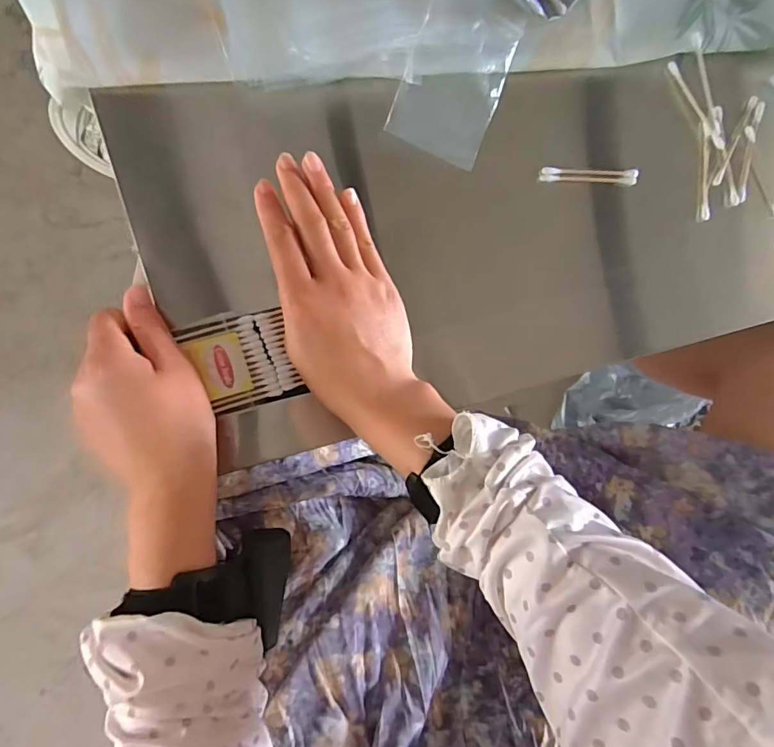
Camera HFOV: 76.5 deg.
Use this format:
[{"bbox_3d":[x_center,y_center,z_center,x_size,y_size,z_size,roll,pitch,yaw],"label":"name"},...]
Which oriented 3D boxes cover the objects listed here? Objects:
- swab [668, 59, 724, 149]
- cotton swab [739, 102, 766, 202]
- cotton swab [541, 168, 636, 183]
[{"bbox_3d":[0.224,-0.193,0.355,0.008,0.008,0.071,-35,99,-1],"label":"swab"},{"bbox_3d":[0.268,-0.162,0.362,0.006,0.005,0.070,9,96,-7],"label":"cotton swab"},{"bbox_3d":[0.142,-0.140,0.349,0.071,0.011,0.010,-1,97,-9],"label":"cotton swab"}]

